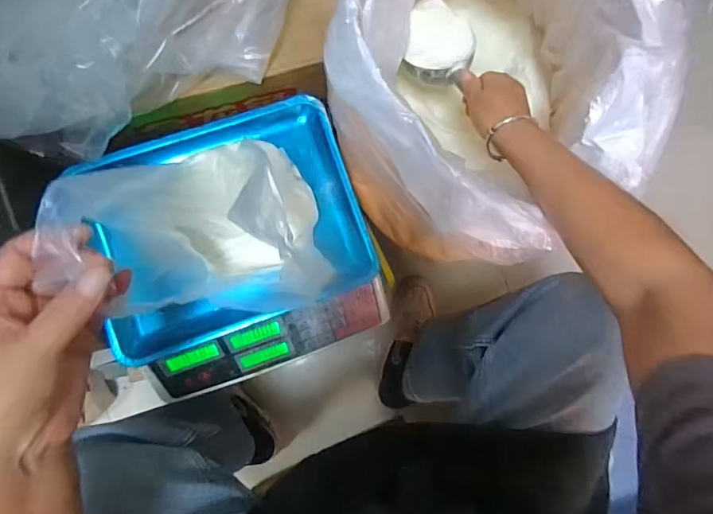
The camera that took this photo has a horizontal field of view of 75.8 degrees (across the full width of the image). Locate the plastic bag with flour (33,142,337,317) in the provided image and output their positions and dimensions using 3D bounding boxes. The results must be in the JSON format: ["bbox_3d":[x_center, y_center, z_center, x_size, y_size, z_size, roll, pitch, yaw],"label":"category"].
[{"bbox_3d":[-0.125,-0.030,0.373,0.075,0.264,0.151,-10,86,25],"label":"plastic bag with flour"}]

